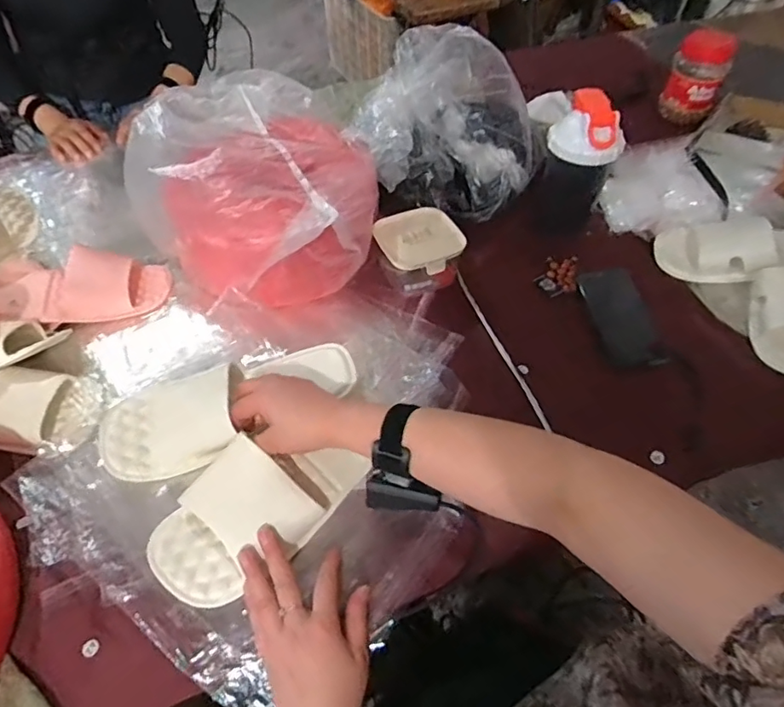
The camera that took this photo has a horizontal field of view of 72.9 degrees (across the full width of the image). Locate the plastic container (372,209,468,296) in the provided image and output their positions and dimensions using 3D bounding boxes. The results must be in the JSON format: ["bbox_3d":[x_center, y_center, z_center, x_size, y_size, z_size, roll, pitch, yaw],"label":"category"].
[{"bbox_3d":[0.036,-0.142,0.735,0.110,0.058,0.111,-22,55,-17],"label":"plastic container"}]

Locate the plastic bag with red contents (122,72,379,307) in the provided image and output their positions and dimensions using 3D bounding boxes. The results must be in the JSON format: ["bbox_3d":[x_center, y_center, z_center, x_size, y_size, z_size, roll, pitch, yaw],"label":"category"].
[{"bbox_3d":[-0.186,-0.227,0.738,0.306,0.155,0.314,-4,52,-4],"label":"plastic bag with red contents"}]

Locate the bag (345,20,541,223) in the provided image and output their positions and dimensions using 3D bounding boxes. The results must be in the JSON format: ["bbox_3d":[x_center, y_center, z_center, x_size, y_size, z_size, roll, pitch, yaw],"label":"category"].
[{"bbox_3d":[0.085,-0.334,0.785,0.265,0.177,0.235,7,52,6],"label":"bag"}]

